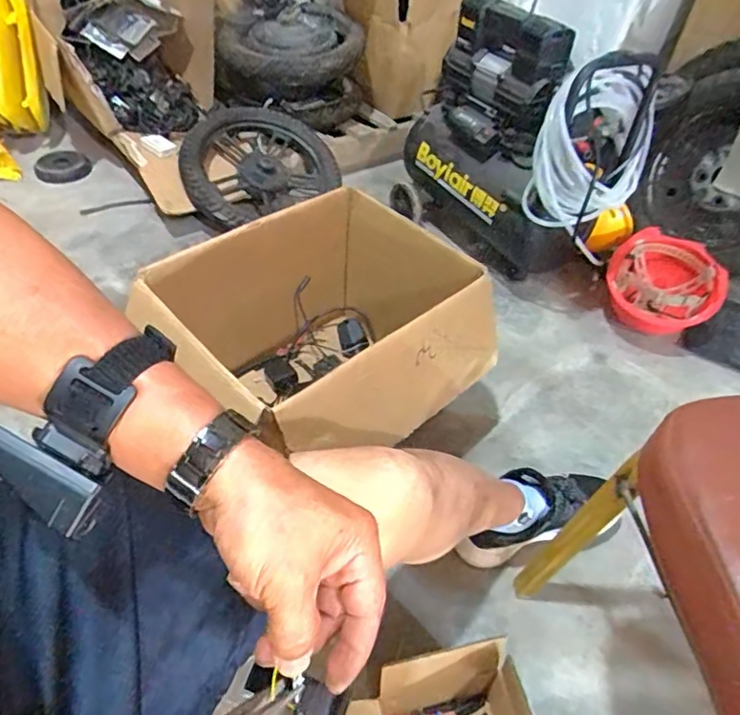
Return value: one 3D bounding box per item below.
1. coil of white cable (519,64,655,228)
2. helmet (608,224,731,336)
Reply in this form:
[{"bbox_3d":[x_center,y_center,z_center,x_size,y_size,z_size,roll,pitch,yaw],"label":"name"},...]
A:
[{"bbox_3d":[0.431,-0.415,1.053,0.199,0.263,0.241,24,49,17],"label":"coil of white cable"},{"bbox_3d":[0.634,-0.149,1.204,0.231,0.141,0.196,34,52,24],"label":"helmet"}]

